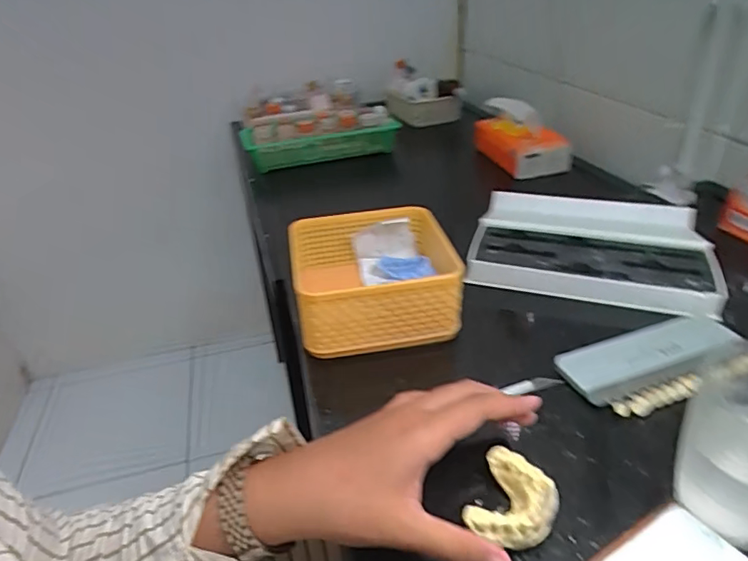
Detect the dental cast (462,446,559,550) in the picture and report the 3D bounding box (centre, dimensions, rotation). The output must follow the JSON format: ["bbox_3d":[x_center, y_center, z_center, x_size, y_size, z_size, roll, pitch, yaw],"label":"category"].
[{"bbox_3d":[0.078,0.123,0.284,0.043,0.022,0.052,14,34,26],"label":"dental cast"}]

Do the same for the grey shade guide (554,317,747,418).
[{"bbox_3d":[0.206,0.058,0.375,0.130,0.017,0.074,-9,31,-11],"label":"grey shade guide"}]

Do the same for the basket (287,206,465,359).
[{"bbox_3d":[-0.001,-0.004,0.452,0.138,0.063,0.132,-7,33,-4],"label":"basket"}]

